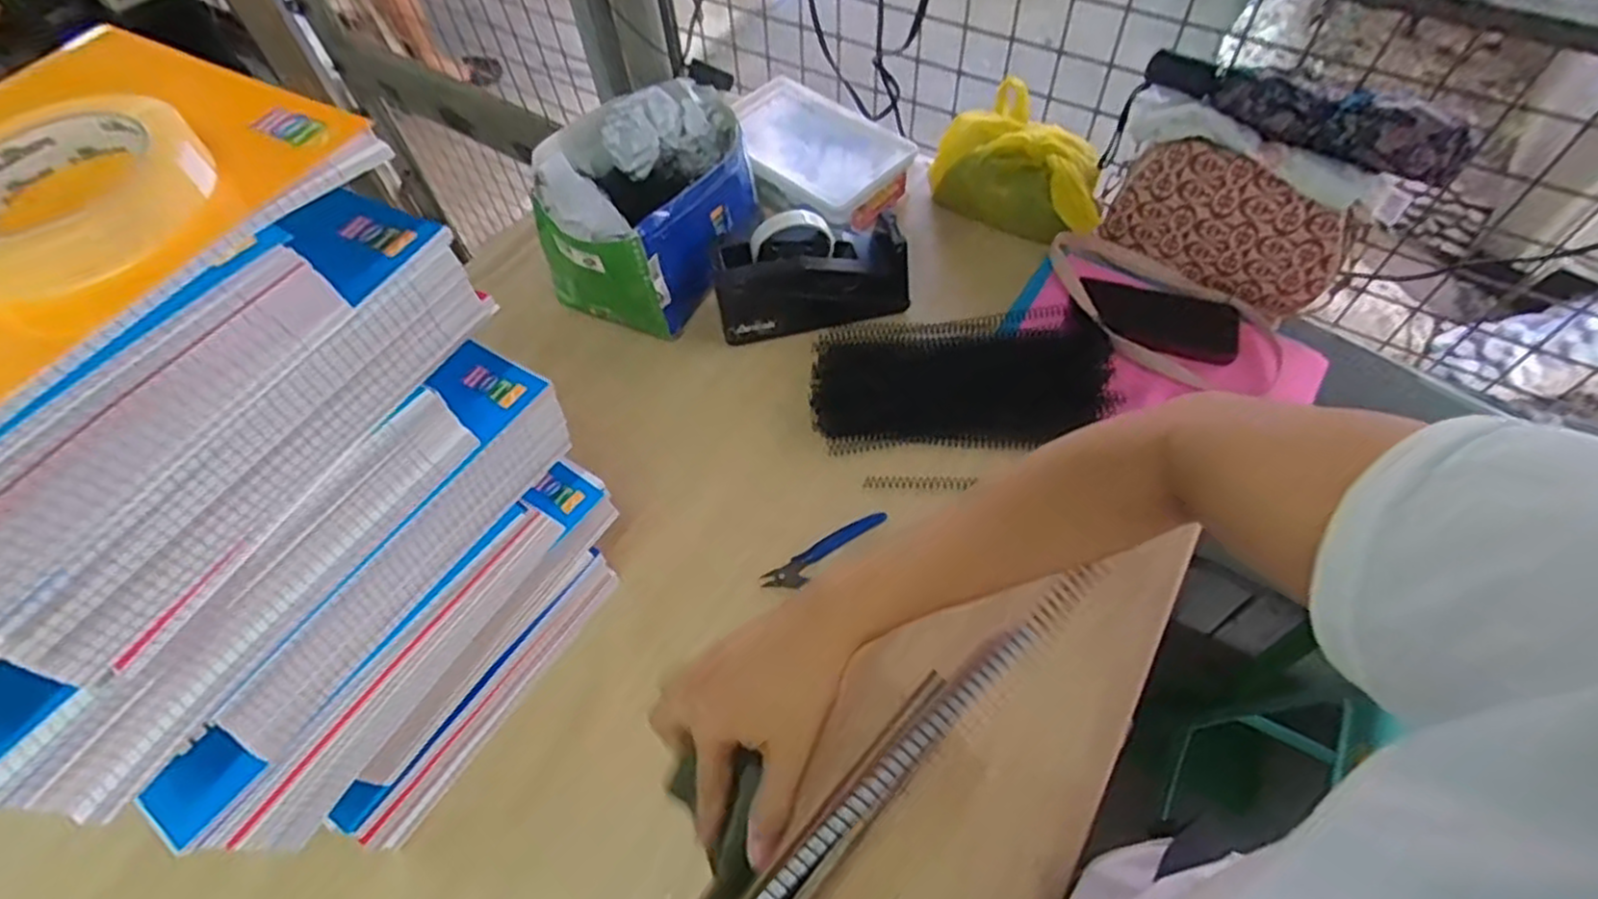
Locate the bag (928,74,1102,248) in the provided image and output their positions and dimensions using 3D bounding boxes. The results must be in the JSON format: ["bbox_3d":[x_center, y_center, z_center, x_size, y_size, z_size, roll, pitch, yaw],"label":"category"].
[{"bbox_3d":[0.247,-0.308,0.826,0.126,0.086,0.196,-29,60,-15],"label":"bag"}]

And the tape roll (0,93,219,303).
[{"bbox_3d":[-0.310,-0.112,0.315,0.102,0.030,0.102,-1,57,2],"label":"tape roll"}]

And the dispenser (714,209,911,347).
[{"bbox_3d":[0.013,-0.184,0.794,0.202,0.119,0.074,-13,57,-5],"label":"dispenser"}]

